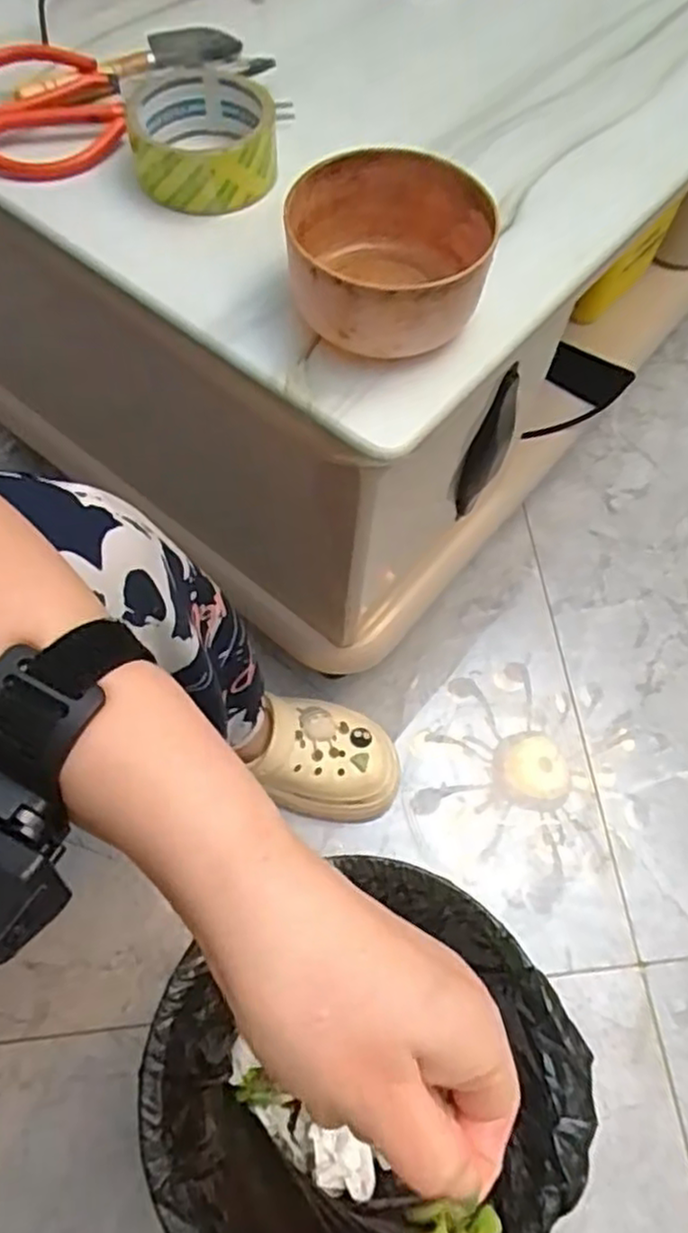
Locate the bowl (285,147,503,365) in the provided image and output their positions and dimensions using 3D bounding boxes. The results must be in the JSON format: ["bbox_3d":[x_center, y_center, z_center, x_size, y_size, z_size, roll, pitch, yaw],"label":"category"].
[{"bbox_3d":[0.022,-0.194,0.389,0.106,0.056,0.109,1,65,-2],"label":"bowl"}]

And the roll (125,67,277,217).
[{"bbox_3d":[-0.089,-0.302,0.453,0.089,0.046,0.100,-10,66,-6],"label":"roll"}]

